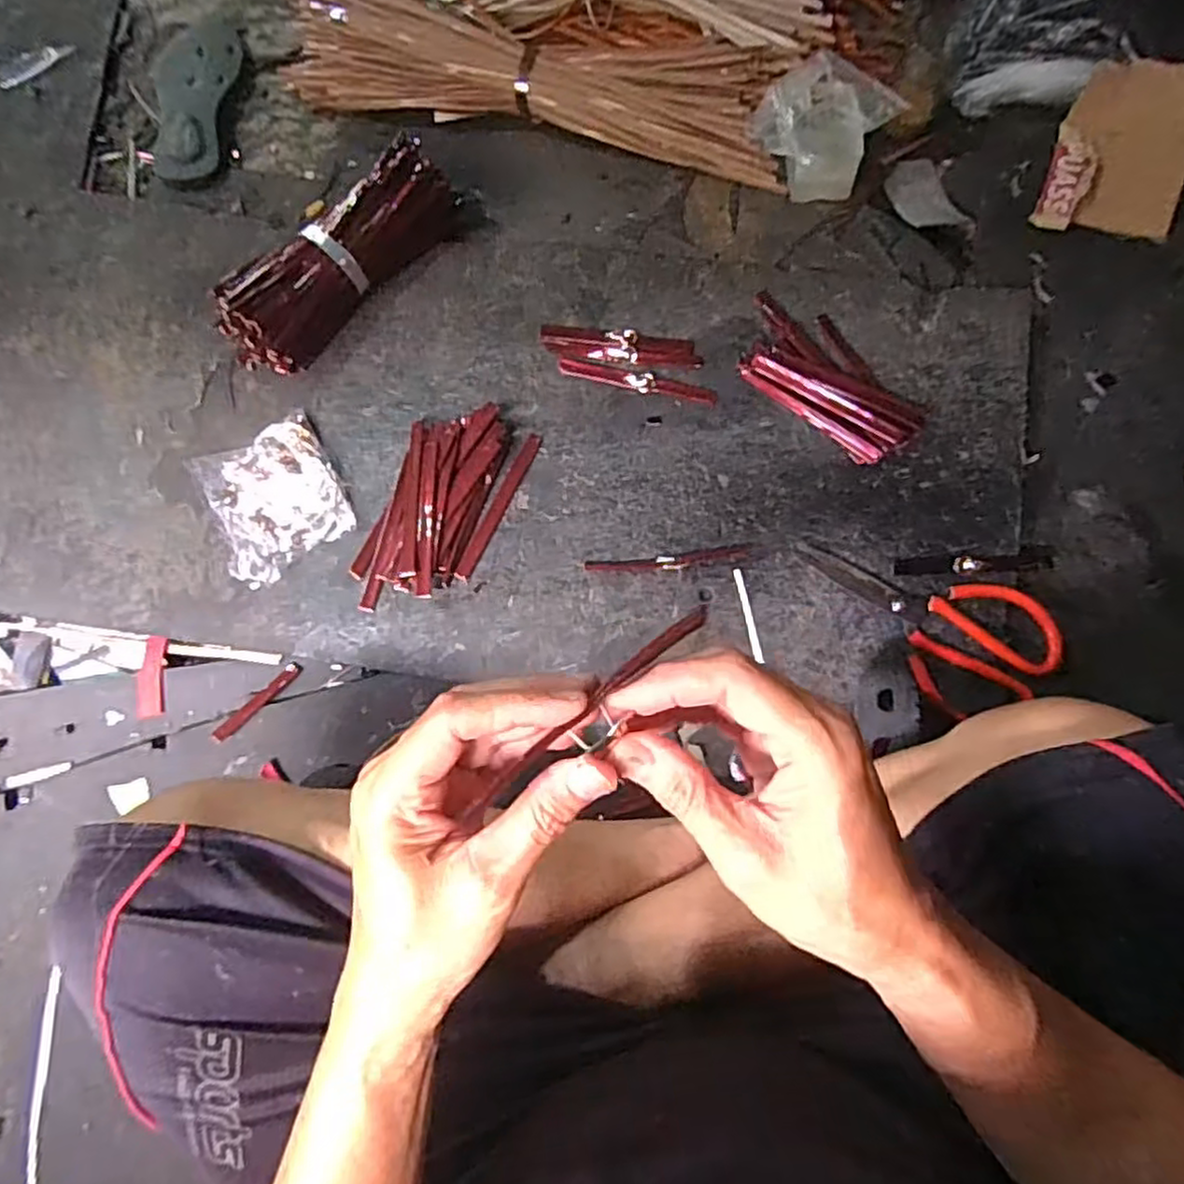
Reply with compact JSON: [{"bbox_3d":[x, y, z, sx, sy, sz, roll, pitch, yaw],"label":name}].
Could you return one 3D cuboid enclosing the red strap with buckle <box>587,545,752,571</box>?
[{"bbox_3d":[0.067,-0.028,0.615,0.141,0.009,0.014,-5,76,-3],"label":"red strap with buckle"}]

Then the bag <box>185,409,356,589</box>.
[{"bbox_3d":[-0.285,-0.085,0.645,0.111,0.023,0.132,-29,78,-8],"label":"bag"}]

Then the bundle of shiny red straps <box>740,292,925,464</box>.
[{"bbox_3d":[0.208,-0.193,0.640,0.182,0.027,0.094,41,78,9],"label":"bundle of shiny red straps"}]

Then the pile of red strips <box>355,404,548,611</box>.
[{"bbox_3d":[-0.133,-0.074,0.625,0.103,0.028,0.192,25,76,5],"label":"pile of red strips"}]

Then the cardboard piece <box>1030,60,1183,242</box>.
[{"bbox_3d":[0.507,-0.421,0.680,0.117,0.009,0.152,15,101,13],"label":"cardboard piece"}]

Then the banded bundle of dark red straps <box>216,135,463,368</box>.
[{"bbox_3d":[-0.237,-0.315,0.678,0.078,0.063,0.255,43,78,9],"label":"banded bundle of dark red straps"}]

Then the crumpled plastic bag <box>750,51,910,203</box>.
[{"bbox_3d":[0.230,-0.466,0.718,0.127,0.053,0.123,40,78,9],"label":"crumpled plastic bag"}]

